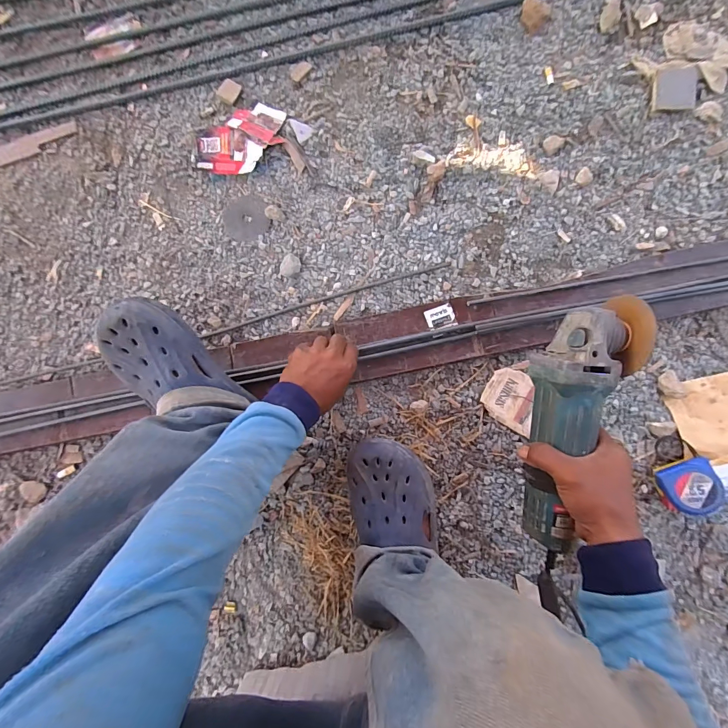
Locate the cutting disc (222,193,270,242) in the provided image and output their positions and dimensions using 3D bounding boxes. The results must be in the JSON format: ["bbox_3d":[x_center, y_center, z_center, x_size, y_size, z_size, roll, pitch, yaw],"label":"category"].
[{"bbox_3d":[-0.187,-0.229,0.582,0.068,0.004,0.078,-21,85,0],"label":"cutting disc"}]

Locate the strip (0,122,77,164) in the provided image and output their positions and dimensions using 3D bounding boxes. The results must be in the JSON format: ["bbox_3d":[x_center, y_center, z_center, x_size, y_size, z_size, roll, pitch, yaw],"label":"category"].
[{"bbox_3d":[-0.580,-0.352,0.614,0.219,0.006,0.033,-17,85,1],"label":"strip"}]

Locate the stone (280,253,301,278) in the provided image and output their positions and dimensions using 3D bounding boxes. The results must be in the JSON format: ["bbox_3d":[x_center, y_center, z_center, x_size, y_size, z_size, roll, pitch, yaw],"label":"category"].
[{"bbox_3d":[-0.112,-0.149,0.568,0.030,0.012,0.034,40,88,5],"label":"stone"}]

